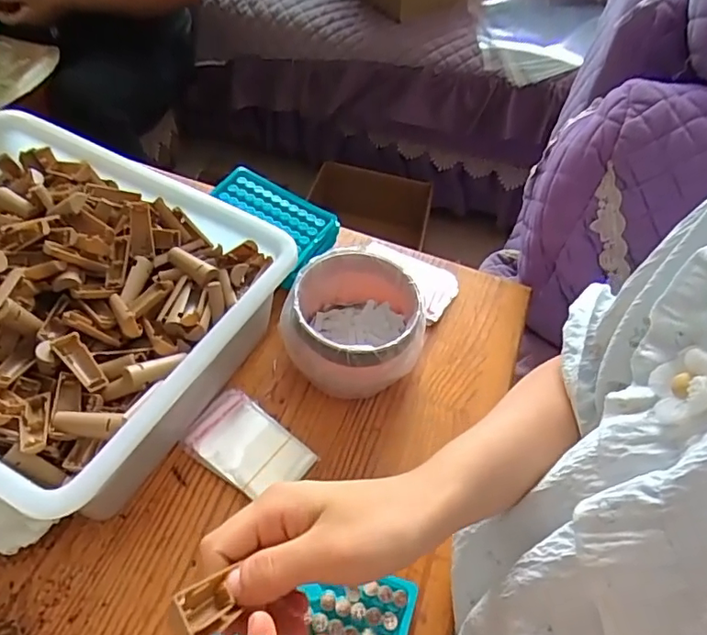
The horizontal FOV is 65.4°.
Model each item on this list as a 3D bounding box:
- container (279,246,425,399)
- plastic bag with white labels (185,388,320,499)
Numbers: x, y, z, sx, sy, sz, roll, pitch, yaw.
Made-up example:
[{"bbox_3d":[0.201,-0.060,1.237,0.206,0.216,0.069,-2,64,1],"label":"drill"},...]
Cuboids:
[{"bbox_3d":[-0.001,0.010,0.522,0.116,0.086,0.113,3,51,-4],"label":"container"},{"bbox_3d":[-0.093,0.114,0.486,0.105,0.011,0.069,35,56,20],"label":"plastic bag with white labels"}]

